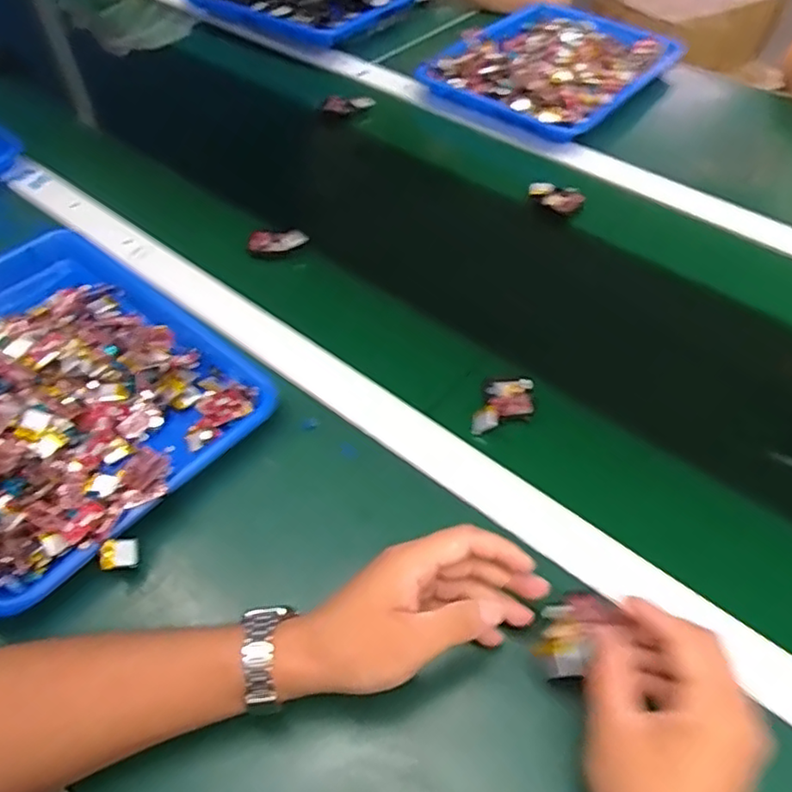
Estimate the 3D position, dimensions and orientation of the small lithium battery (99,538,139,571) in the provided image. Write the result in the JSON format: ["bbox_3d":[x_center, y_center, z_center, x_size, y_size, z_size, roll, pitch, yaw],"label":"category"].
[{"bbox_3d":[-0.188,0.107,0.437,0.004,0.026,0.019,-7,81,41],"label":"small lithium battery"}]

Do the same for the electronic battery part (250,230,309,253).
[{"bbox_3d":[-0.122,-0.159,0.662,0.060,0.018,0.023,9,52,8],"label":"electronic battery part"}]

